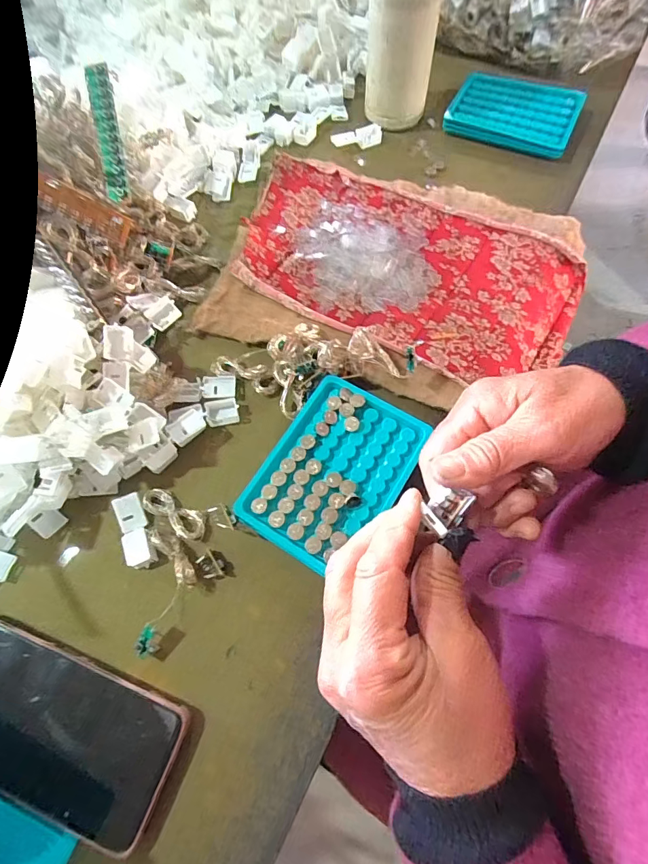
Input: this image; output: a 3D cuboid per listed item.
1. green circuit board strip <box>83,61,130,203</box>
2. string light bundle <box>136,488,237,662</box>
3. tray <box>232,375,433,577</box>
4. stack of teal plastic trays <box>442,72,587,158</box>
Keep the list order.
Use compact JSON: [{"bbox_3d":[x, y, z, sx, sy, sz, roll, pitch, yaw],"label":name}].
[{"bbox_3d":[-0.189,-0.262,0.371,0.021,0.010,0.118,-11,89,-2],"label":"green circuit board strip"},{"bbox_3d":[-0.095,0.090,0.300,0.067,0.024,0.111,-8,68,-1],"label":"string light bundle"},{"bbox_3d":[0.007,0.031,0.318,0.092,0.026,0.131,30,72,13],"label":"tray"},{"bbox_3d":[0.210,-0.355,0.471,0.132,0.016,0.090,23,71,11],"label":"stack of teal plastic trays"}]

